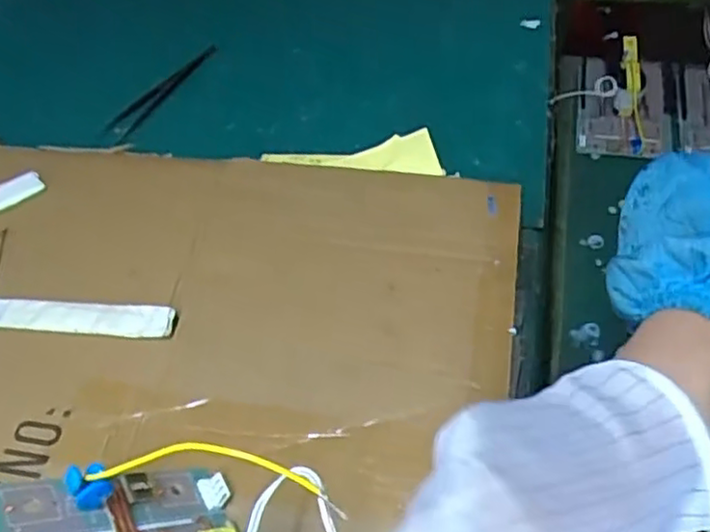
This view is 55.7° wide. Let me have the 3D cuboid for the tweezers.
[{"bbox_3d":[-0.156,-0.144,0.551,0.012,0.016,0.118,26,58,23],"label":"tweezers"}]

